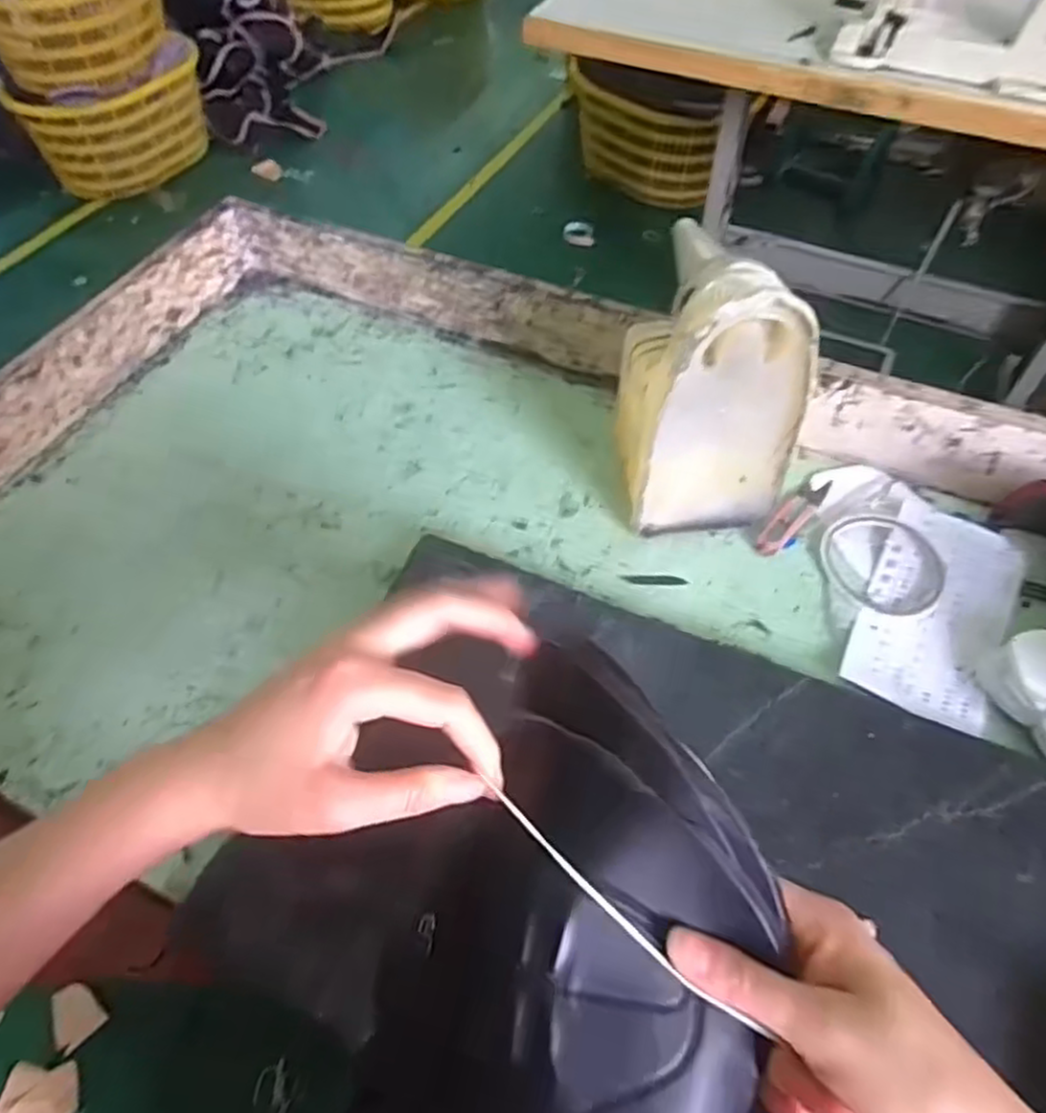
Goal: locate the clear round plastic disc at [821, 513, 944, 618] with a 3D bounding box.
[{"bbox_3d":[0.274,0.003,0.552,0.079,0.013,0.093,-8,55,-5],"label":"clear round plastic disc"}]

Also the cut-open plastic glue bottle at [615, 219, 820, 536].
[{"bbox_3d":[0.132,-0.119,0.517,0.121,0.199,0.097,3,55,2],"label":"cut-open plastic glue bottle"}]

